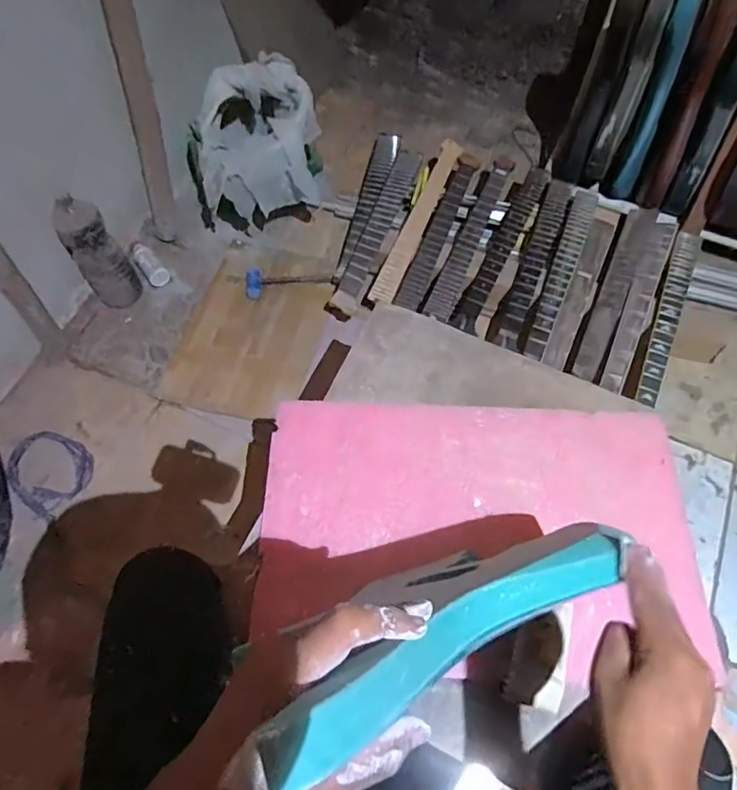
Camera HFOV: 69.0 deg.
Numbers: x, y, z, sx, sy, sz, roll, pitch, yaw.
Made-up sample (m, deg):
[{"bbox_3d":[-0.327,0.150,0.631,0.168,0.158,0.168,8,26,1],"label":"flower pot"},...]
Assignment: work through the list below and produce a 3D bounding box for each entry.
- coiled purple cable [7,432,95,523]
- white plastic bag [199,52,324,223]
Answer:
[{"bbox_3d":[-0.672,0.156,1.125,0.185,0.025,0.152,30,68,15],"label":"coiled purple cable"},{"bbox_3d":[-0.259,-0.596,1.257,0.278,0.225,0.241,-12,64,-5],"label":"white plastic bag"}]

